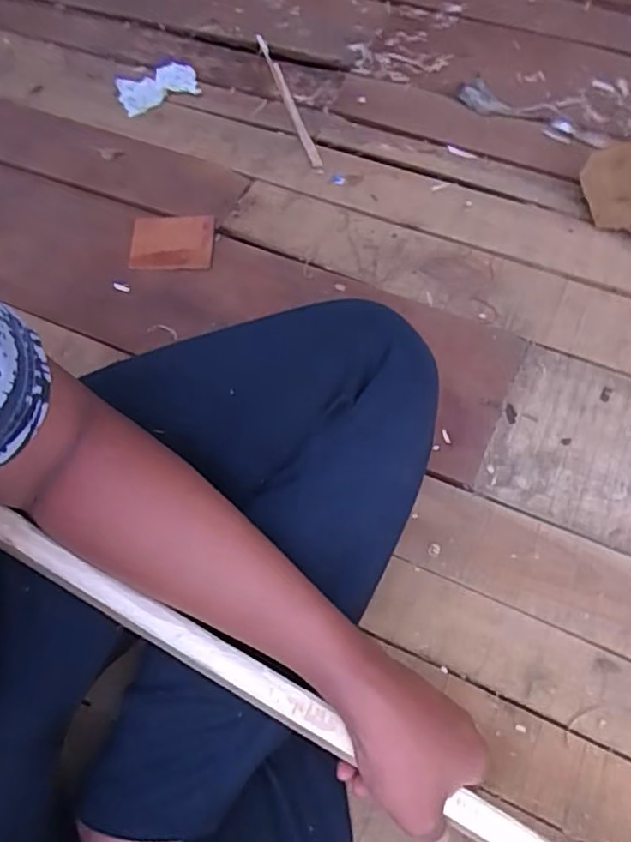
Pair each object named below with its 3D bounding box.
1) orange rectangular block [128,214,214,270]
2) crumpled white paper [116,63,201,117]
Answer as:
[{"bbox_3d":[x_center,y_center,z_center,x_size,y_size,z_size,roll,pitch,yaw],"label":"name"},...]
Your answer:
[{"bbox_3d":[-0.183,-0.227,0.809,0.106,0.011,0.087,2,61,5],"label":"orange rectangular block"},{"bbox_3d":[-0.238,-0.505,0.954,0.116,0.023,0.078,-21,62,-8],"label":"crumpled white paper"}]

